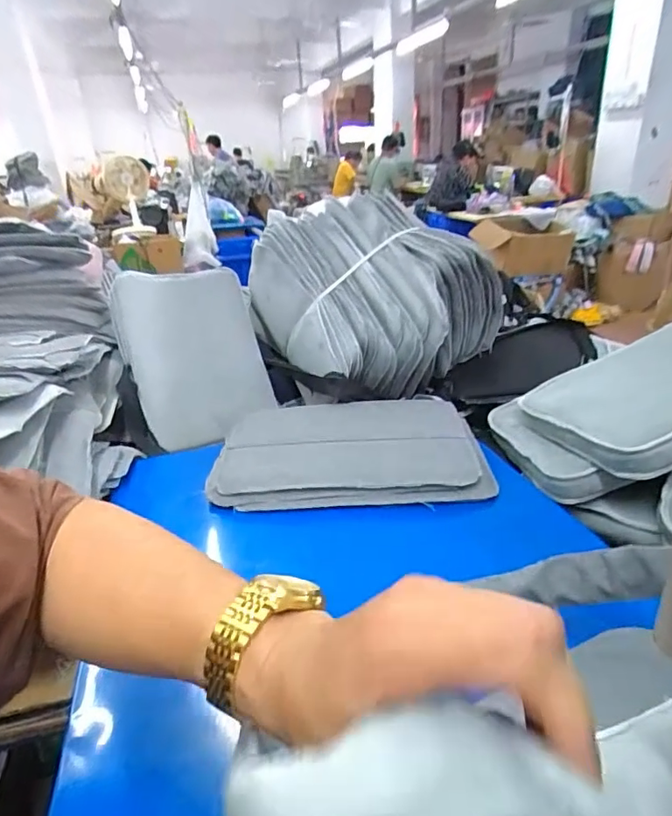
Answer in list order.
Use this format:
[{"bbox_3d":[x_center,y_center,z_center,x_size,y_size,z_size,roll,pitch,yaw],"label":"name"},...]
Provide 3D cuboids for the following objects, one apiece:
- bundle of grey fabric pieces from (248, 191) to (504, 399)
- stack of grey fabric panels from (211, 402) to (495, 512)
[{"bbox_3d":[0.072,-0.217,0.965,0.336,0.265,0.378,-22,32,-32],"label":"bundle of grey fabric pieces"},{"bbox_3d":[0.020,0.056,0.751,0.366,0.032,0.266,-1,27,5],"label":"stack of grey fabric panels"}]

